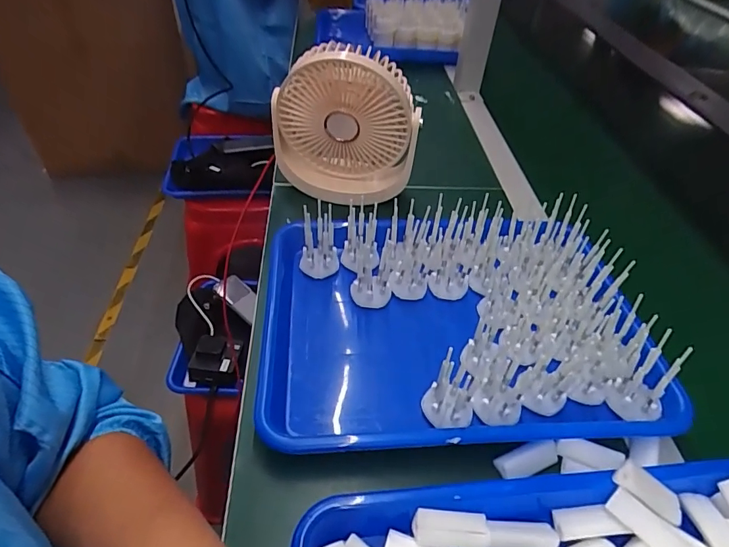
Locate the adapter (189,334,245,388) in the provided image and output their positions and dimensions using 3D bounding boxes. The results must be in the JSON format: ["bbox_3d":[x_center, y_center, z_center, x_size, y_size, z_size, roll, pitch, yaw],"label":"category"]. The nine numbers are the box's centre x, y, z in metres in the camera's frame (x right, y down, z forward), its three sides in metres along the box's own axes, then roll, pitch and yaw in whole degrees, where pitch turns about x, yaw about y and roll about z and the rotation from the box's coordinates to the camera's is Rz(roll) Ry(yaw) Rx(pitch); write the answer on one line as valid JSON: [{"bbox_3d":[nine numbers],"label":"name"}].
[{"bbox_3d":[-0.240,0.139,0.744,0.075,0.034,0.081,2,44,-3],"label":"adapter"}]

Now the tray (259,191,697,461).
[{"bbox_3d":[0.073,0.029,0.406,0.319,0.081,0.242,0,44,-5],"label":"tray"}]

